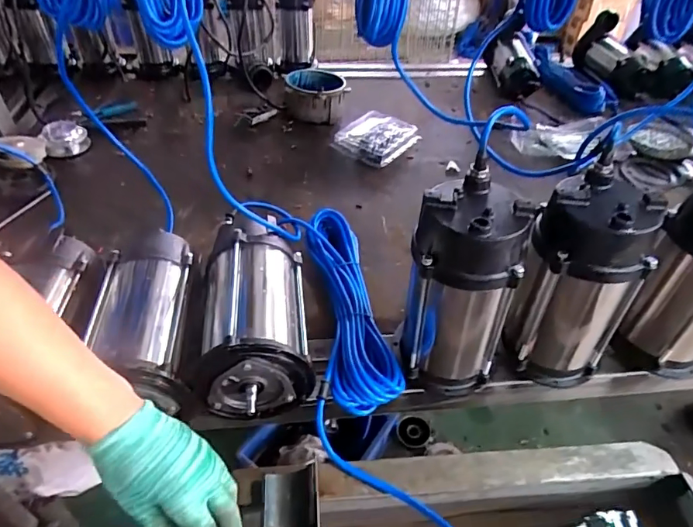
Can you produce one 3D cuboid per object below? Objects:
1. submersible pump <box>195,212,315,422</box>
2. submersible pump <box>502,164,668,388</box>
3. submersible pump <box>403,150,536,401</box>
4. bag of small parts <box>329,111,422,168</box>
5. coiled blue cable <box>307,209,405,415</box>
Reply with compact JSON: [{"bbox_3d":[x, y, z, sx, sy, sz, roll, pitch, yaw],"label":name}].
[{"bbox_3d":[-0.124,0.063,0.631,0.136,0.140,0.270,-5,44,-7],"label":"submersible pump"},{"bbox_3d":[0.276,0.027,0.581,0.113,0.248,0.120,-6,45,-9],"label":"submersible pump"},{"bbox_3d":[0.134,0.035,0.580,0.118,0.258,0.119,6,44,4],"label":"submersible pump"},{"bbox_3d":[0.064,-0.285,1.077,0.140,0.031,0.161,26,49,23],"label":"bag of small parts"},{"bbox_3d":[0.002,0.049,0.711,0.090,0.061,0.360,-4,44,-7],"label":"coiled blue cable"}]

